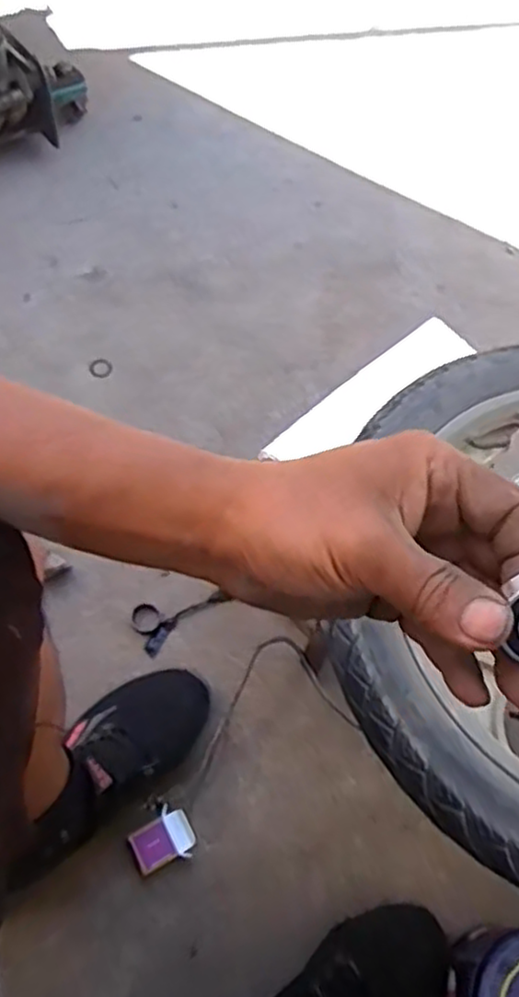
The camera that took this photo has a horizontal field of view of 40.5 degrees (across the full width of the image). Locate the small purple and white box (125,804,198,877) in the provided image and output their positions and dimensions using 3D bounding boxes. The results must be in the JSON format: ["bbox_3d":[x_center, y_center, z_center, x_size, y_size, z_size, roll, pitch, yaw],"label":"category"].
[{"bbox_3d":[-0.097,0.338,0.697,0.058,0.014,0.050,-25,65,-17],"label":"small purple and white box"}]

